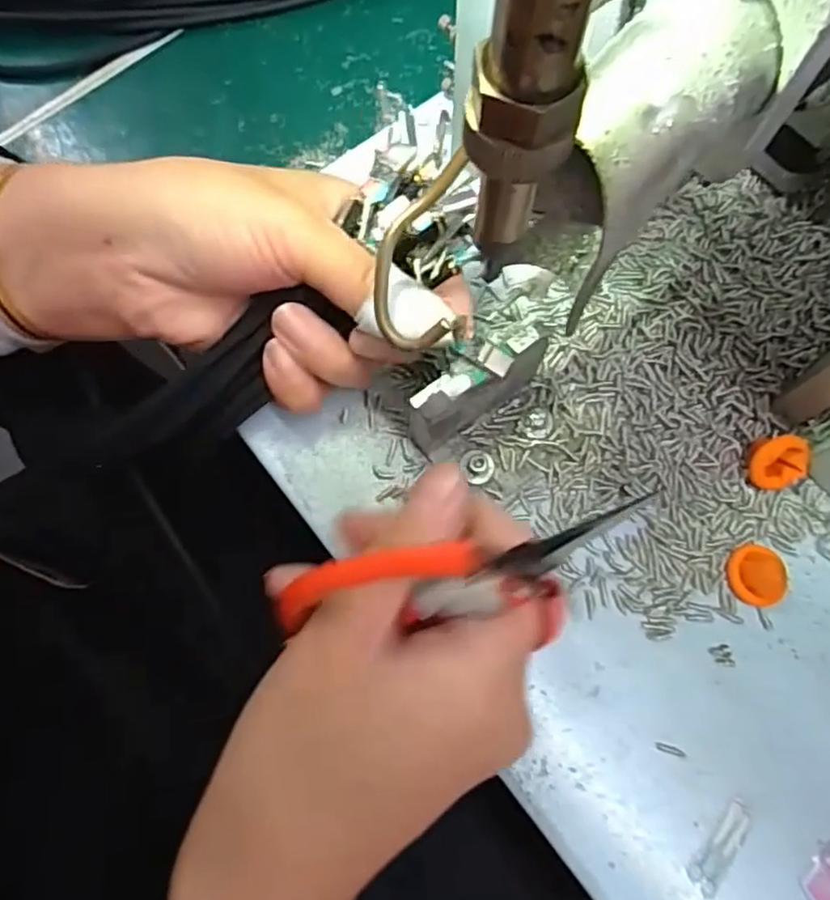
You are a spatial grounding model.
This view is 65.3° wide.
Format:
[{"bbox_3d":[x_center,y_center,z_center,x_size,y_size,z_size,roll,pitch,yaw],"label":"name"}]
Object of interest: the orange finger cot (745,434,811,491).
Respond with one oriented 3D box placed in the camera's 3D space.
[{"bbox_3d":[0.126,0.004,0.224,0.019,0.021,0.006,-5,29,2],"label":"orange finger cot"}]

